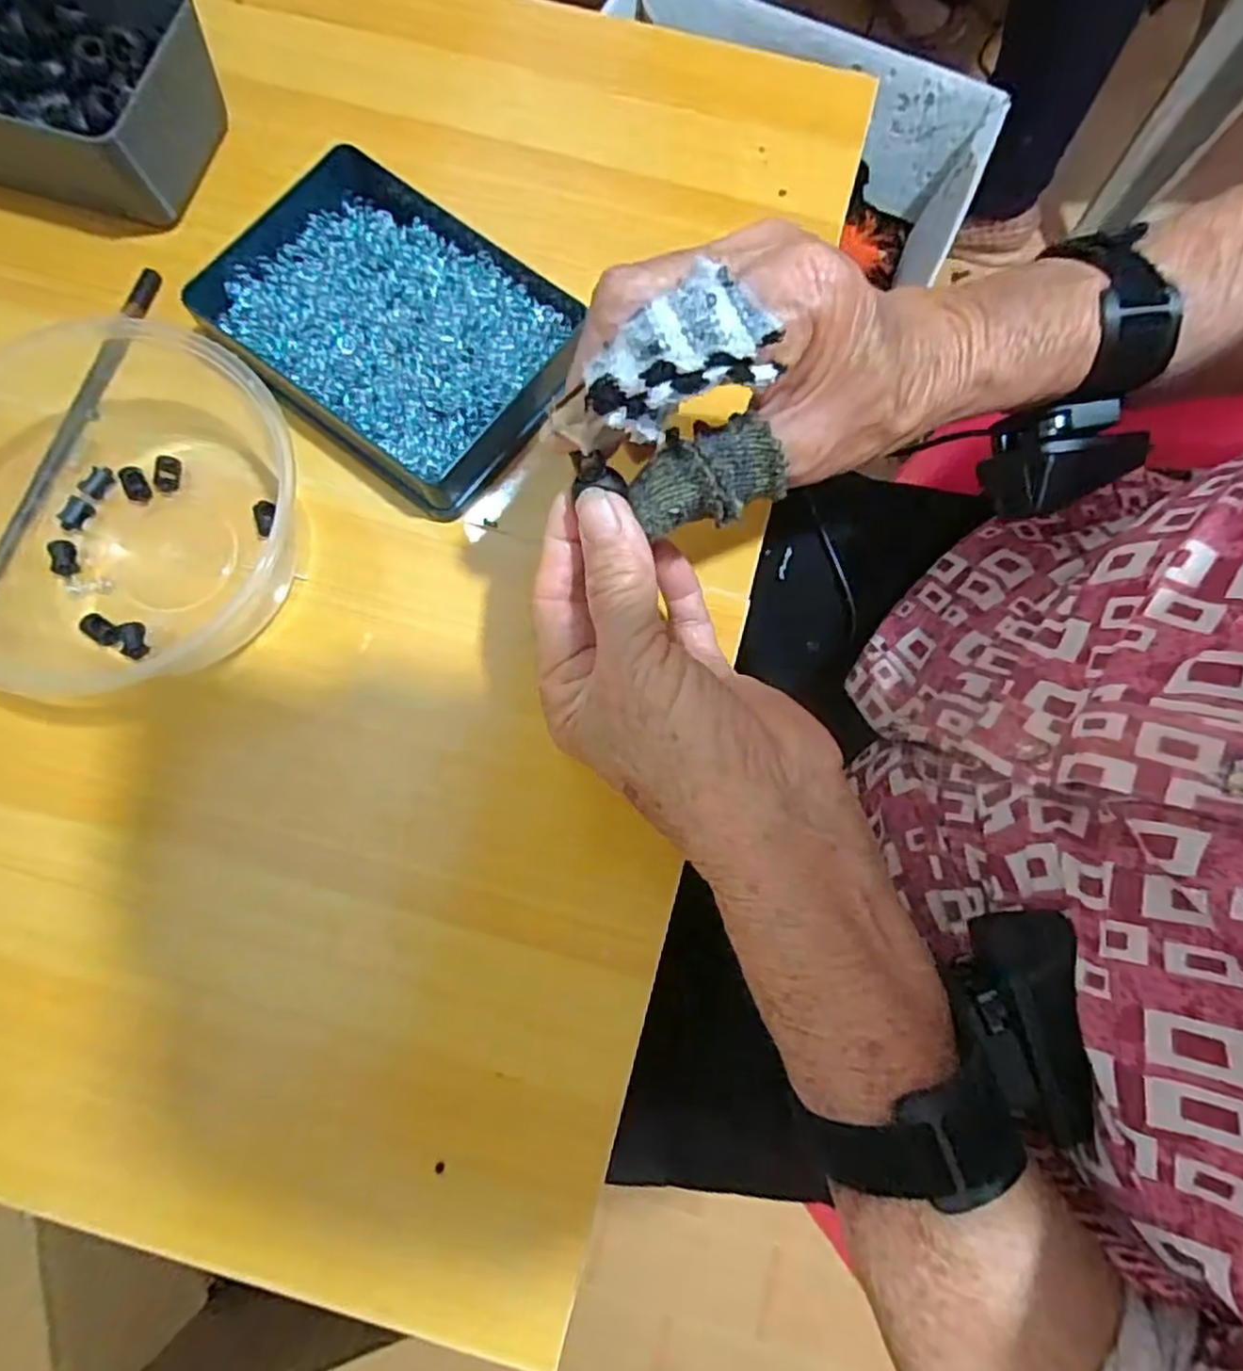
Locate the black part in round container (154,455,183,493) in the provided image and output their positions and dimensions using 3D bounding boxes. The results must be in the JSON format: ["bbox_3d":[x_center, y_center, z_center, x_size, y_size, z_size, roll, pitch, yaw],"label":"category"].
[{"bbox_3d":[-0.200,-0.093,0.313,0.010,0.006,0.015,7,78,0],"label":"black part in round container"}]

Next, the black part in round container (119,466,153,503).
[{"bbox_3d":[-0.212,-0.088,0.311,0.009,0.007,0.014,-22,79,-6],"label":"black part in round container"}]

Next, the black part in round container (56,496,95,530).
[{"bbox_3d":[-0.236,-0.074,0.307,0.009,0.009,0.014,26,79,4],"label":"black part in round container"}]

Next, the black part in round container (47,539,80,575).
[{"bbox_3d":[-0.239,-0.055,0.304,0.010,0.008,0.016,-14,78,-4],"label":"black part in round container"}]

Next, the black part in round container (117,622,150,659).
[{"bbox_3d":[-0.203,-0.019,0.297,0.008,0.006,0.015,-17,79,-5],"label":"black part in round container"}]

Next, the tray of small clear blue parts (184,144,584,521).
[{"bbox_3d":[-0.101,-0.157,0.319,0.150,0.029,0.111,40,80,7],"label":"tray of small clear blue parts"}]

